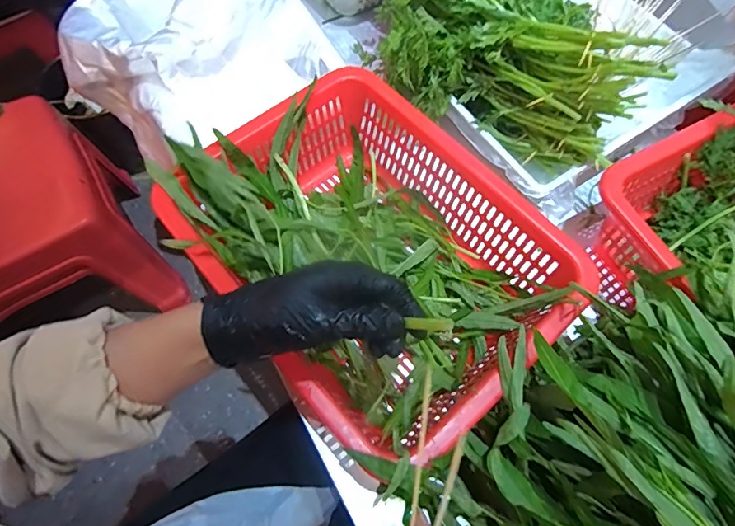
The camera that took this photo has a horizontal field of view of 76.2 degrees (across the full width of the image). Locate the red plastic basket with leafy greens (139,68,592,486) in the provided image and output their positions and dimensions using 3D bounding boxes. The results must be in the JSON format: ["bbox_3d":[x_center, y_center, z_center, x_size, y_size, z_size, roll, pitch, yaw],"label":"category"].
[{"bbox_3d":[0.000,-0.008,0.461,0.267,0.115,0.342,-41,72,-18],"label":"red plastic basket with leafy greens"}]

